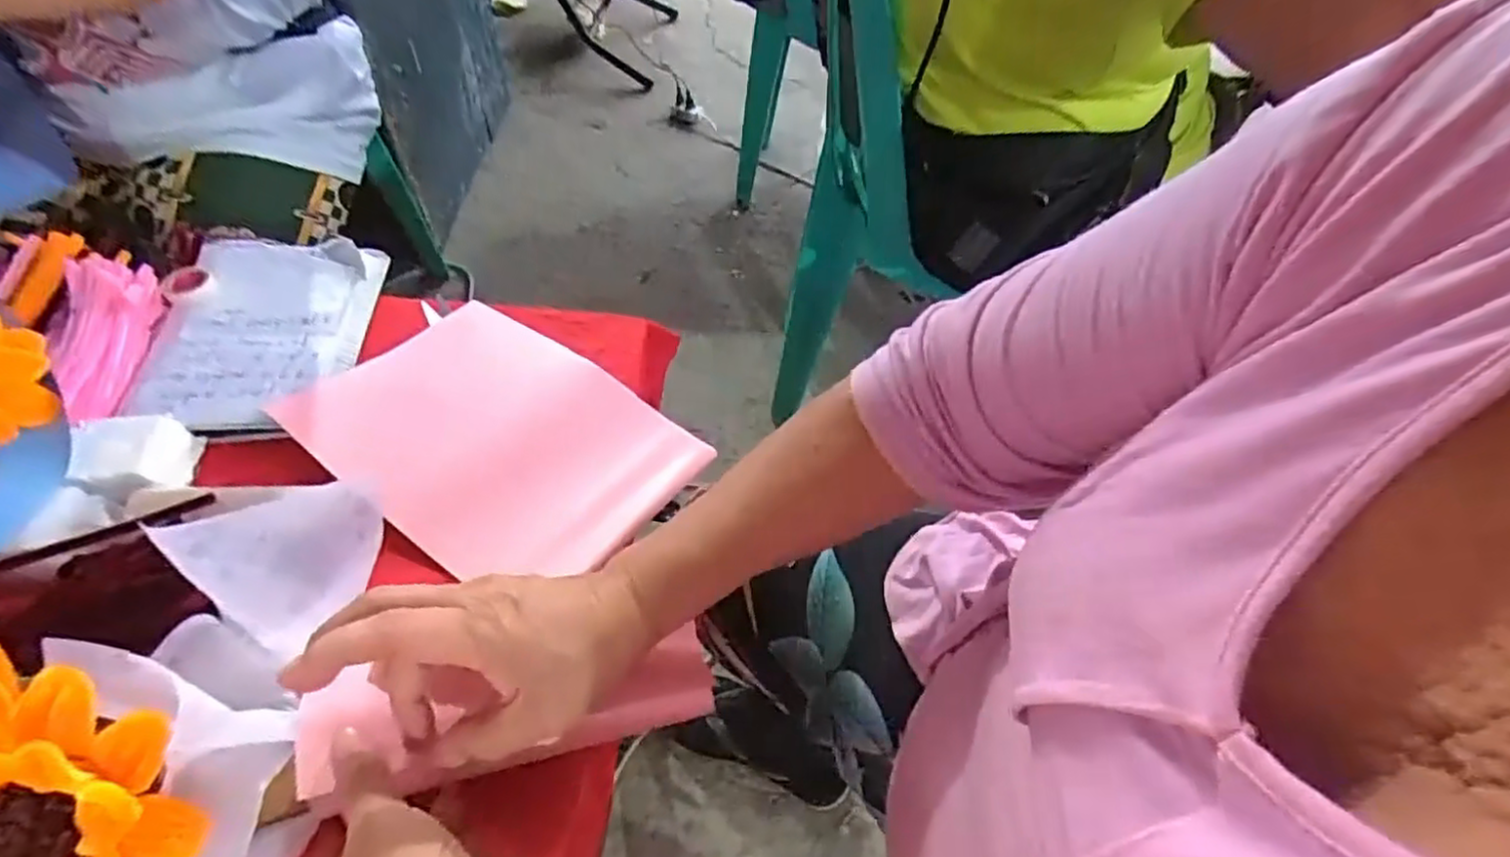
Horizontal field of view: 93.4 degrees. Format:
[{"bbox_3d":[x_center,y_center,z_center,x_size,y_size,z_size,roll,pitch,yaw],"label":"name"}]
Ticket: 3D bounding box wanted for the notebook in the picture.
[{"bbox_3d":[-0.372,-0.077,0.538,0.135,0.017,0.189,-2,52,-6],"label":"notebook"}]

